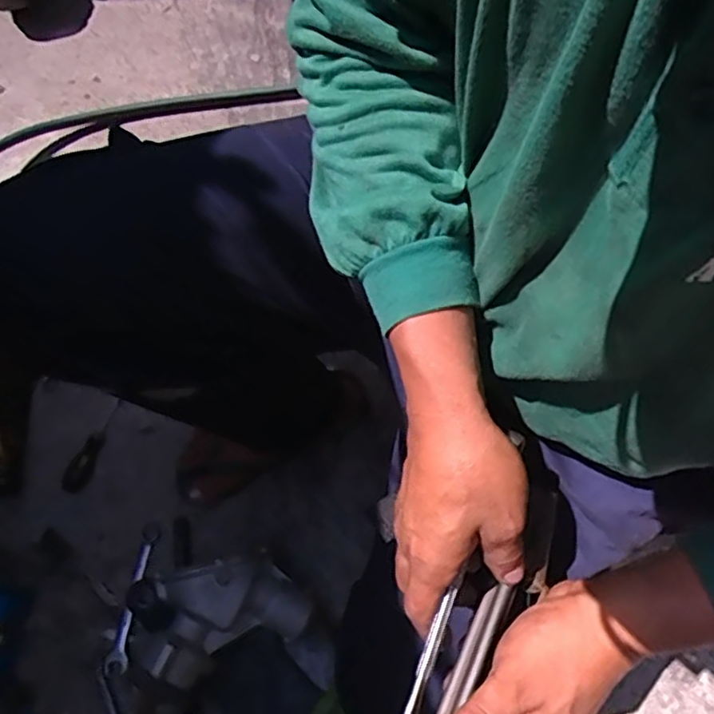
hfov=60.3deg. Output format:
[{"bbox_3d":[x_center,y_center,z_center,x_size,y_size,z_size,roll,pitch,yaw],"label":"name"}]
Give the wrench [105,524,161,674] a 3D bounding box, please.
[{"bbox_3d":[-0.260,0.277,0.713,0.022,0.010,0.161,6,71,5],"label":"wrench"}]

